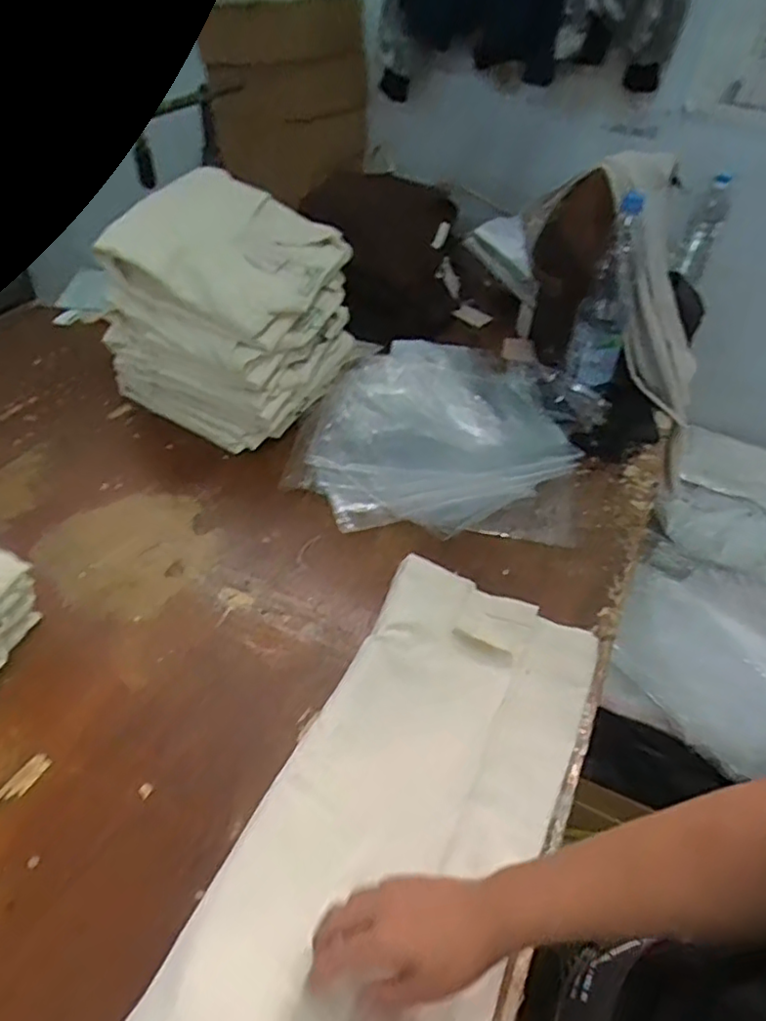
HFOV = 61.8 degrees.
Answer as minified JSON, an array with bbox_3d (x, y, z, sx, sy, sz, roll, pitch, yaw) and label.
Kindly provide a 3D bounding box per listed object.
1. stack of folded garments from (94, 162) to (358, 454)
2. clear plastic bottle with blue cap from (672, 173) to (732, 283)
[{"bbox_3d":[-0.226,-0.304,0.987,0.279,0.294,0.265,25,47,18],"label":"stack of folded garments"},{"bbox_3d":[0.684,-0.599,1.357,0.056,0.269,0.071,14,70,12],"label":"clear plastic bottle with blue cap"}]

